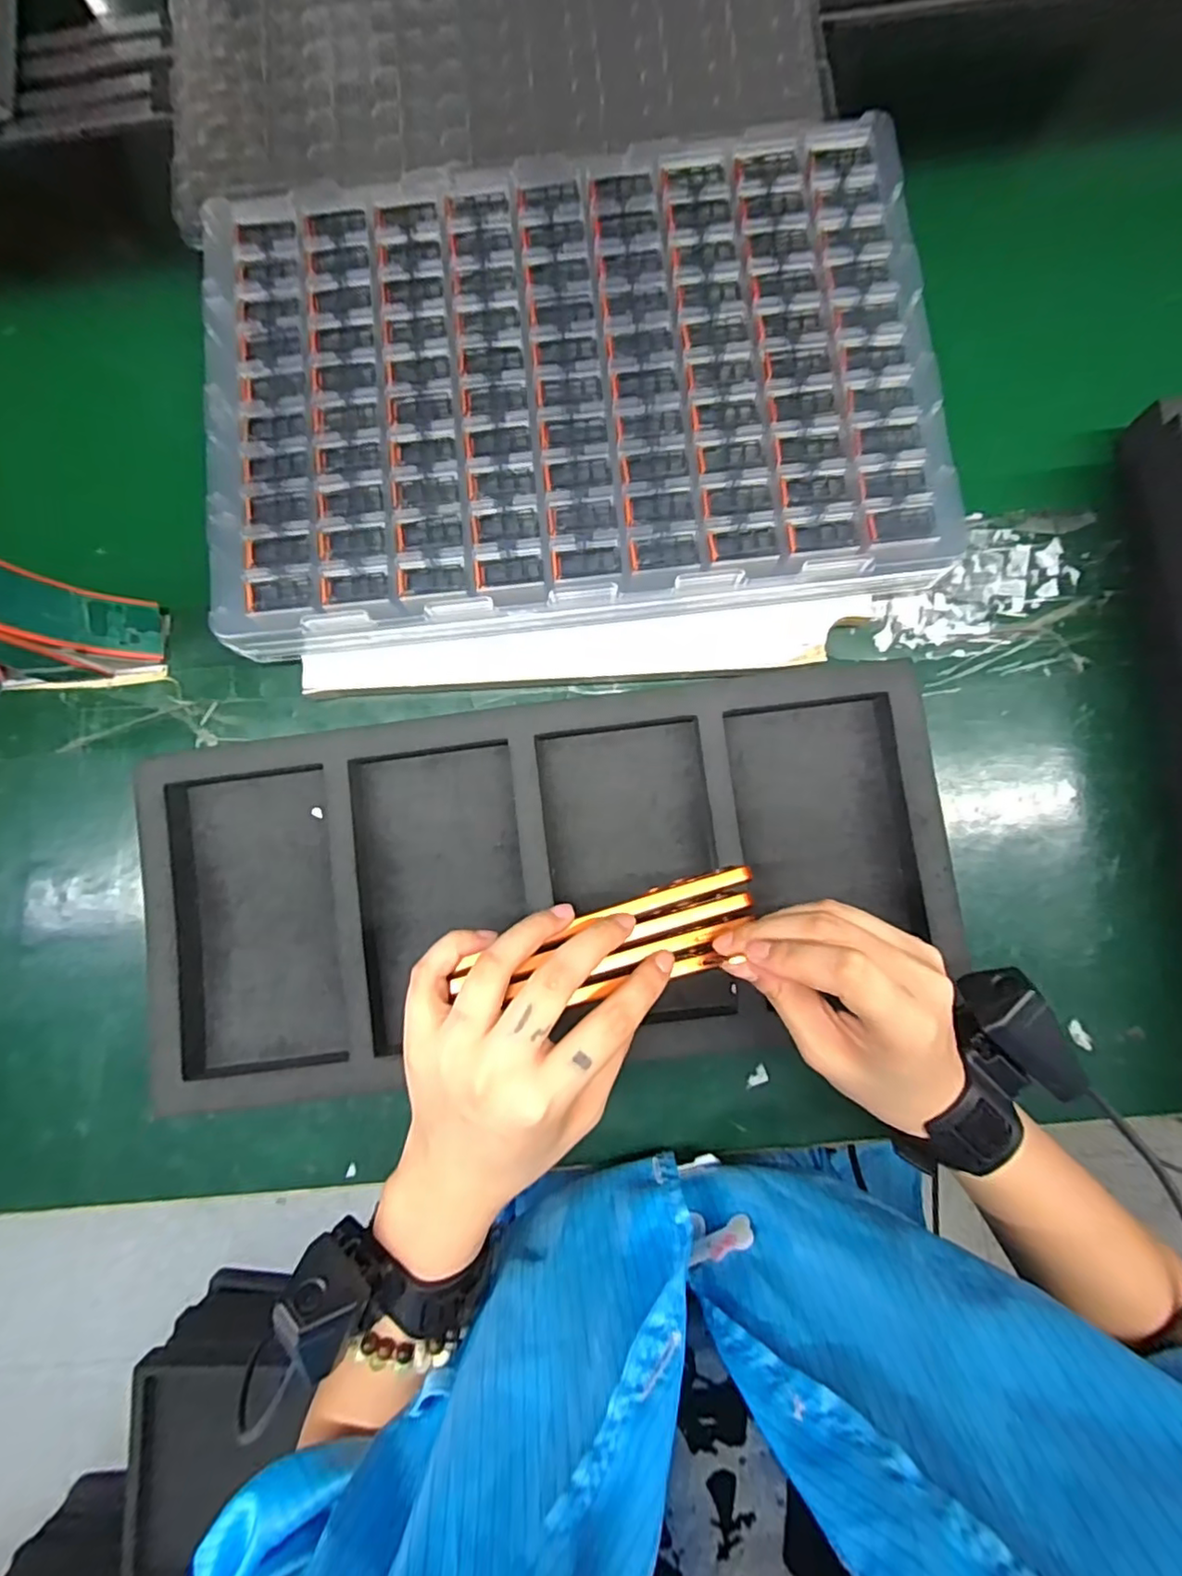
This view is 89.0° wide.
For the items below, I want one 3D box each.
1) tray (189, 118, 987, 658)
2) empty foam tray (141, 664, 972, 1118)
[{"bbox_3d":[-0.017,-0.251,0.385,0.449,0.038,0.317,-6,83,2],"label":"tray"},{"bbox_3d":[-0.030,0.059,0.366,0.478,0.034,0.217,-7,83,2],"label":"empty foam tray"}]

